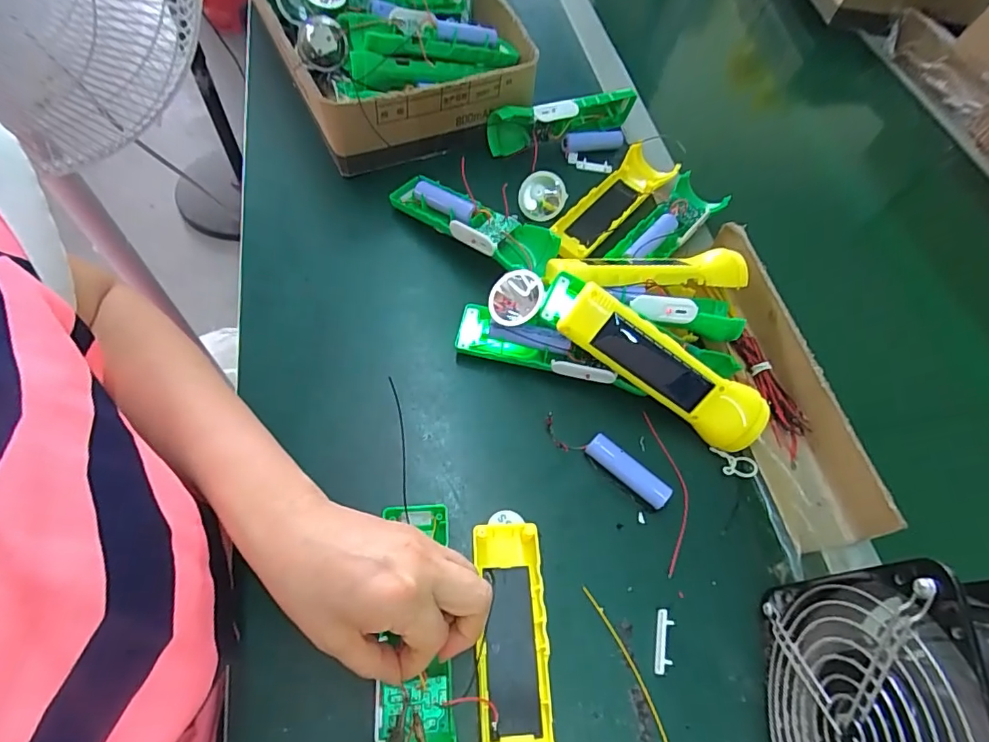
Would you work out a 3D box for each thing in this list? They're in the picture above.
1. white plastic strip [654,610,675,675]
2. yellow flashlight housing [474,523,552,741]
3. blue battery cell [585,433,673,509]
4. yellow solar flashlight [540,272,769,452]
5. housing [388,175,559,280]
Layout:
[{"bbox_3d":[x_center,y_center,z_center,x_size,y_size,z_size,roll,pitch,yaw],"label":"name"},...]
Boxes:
[{"bbox_3d":[0.108,0.173,0.328,0.010,0.006,0.037,13,61,1],"label":"white plastic strip"},{"bbox_3d":[0.010,0.177,0.308,0.047,0.026,0.162,-1,62,-7],"label":"yellow flashlight housing"},{"bbox_3d":[0.097,0.074,0.377,0.066,0.016,0.016,41,65,15],"label":"blue battery cell"},{"bbox_3d":[0.116,-0.008,0.374,0.181,0.046,0.047,35,64,-1],"label":"yellow solar flashlight"},{"bbox_3d":[-0.023,-0.130,0.457,0.164,0.037,0.049,38,64,14],"label":"housing"}]

